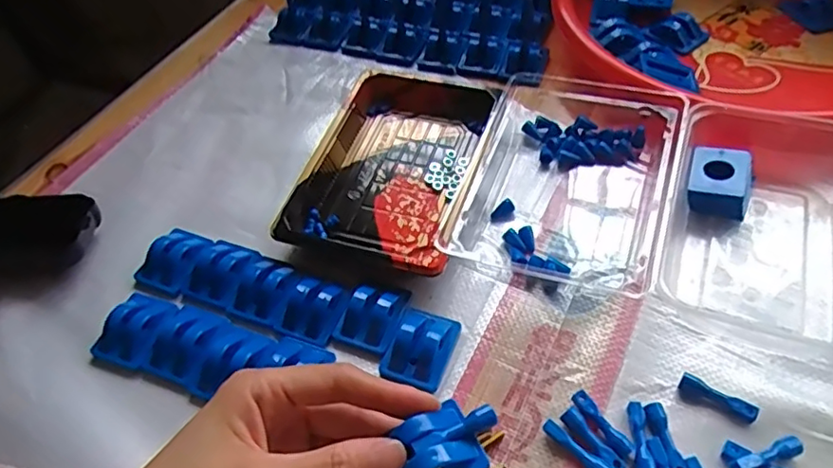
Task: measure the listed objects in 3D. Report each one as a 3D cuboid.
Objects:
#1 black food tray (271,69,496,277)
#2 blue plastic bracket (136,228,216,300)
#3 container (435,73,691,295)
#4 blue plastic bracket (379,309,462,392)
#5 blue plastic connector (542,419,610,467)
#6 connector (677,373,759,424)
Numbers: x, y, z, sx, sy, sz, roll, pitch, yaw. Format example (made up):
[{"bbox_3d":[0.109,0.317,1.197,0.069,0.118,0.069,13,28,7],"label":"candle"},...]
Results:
[{"bbox_3d":[-0.012,-0.048,0.405,0.105,0.026,0.164,13,54,16],"label":"black food tray"},{"bbox_3d":[-0.152,0.015,0.377,0.035,0.010,0.042,18,55,19],"label":"blue plastic bracket"},{"bbox_3d":[0.104,-0.042,0.395,0.122,0.031,0.183,15,55,18],"label":"container"},{"bbox_3d":[0.004,0.060,0.332,0.033,0.016,0.044,19,56,20],"label":"blue plastic bracket"},{"bbox_3d":[0.077,0.106,0.291,0.008,0.008,0.037,-37,57,-22],"label":"blue plastic connector"},{"bbox_3d":[0.151,0.083,0.302,0.036,0.008,0.009,25,58,24],"label":"connector"}]

